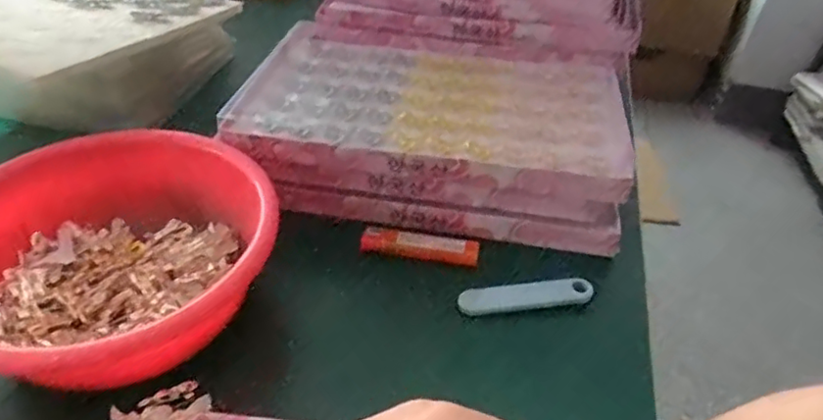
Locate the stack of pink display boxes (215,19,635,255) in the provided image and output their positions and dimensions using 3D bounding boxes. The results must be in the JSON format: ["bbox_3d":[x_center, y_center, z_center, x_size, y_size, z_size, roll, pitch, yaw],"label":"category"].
[{"bbox_3d":[0.015,-0.071,0.507,0.295,0.057,0.198,8,39,5],"label":"stack of pink display boxes"}]

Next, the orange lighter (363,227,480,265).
[{"bbox_3d":[0.006,0.025,0.433,0.081,0.014,0.015,8,39,5],"label":"orange lighter"}]

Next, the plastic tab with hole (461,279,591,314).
[{"bbox_3d":[0.075,0.056,0.402,0.087,0.010,0.013,-3,40,-9],"label":"plastic tab with hole"}]

